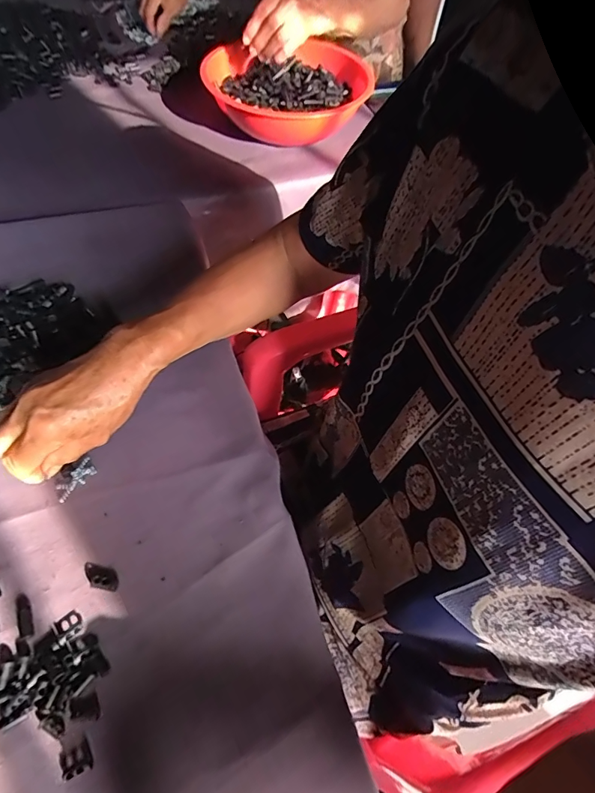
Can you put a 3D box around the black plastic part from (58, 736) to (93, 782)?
[{"bbox_3d":[-0.134,0.219,0.258,0.017,0.004,0.016,-27,64,-20],"label":"black plastic part"}]

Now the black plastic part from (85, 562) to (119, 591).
[{"bbox_3d":[-0.145,0.132,0.312,0.029,0.005,0.015,16,58,6],"label":"black plastic part"}]

